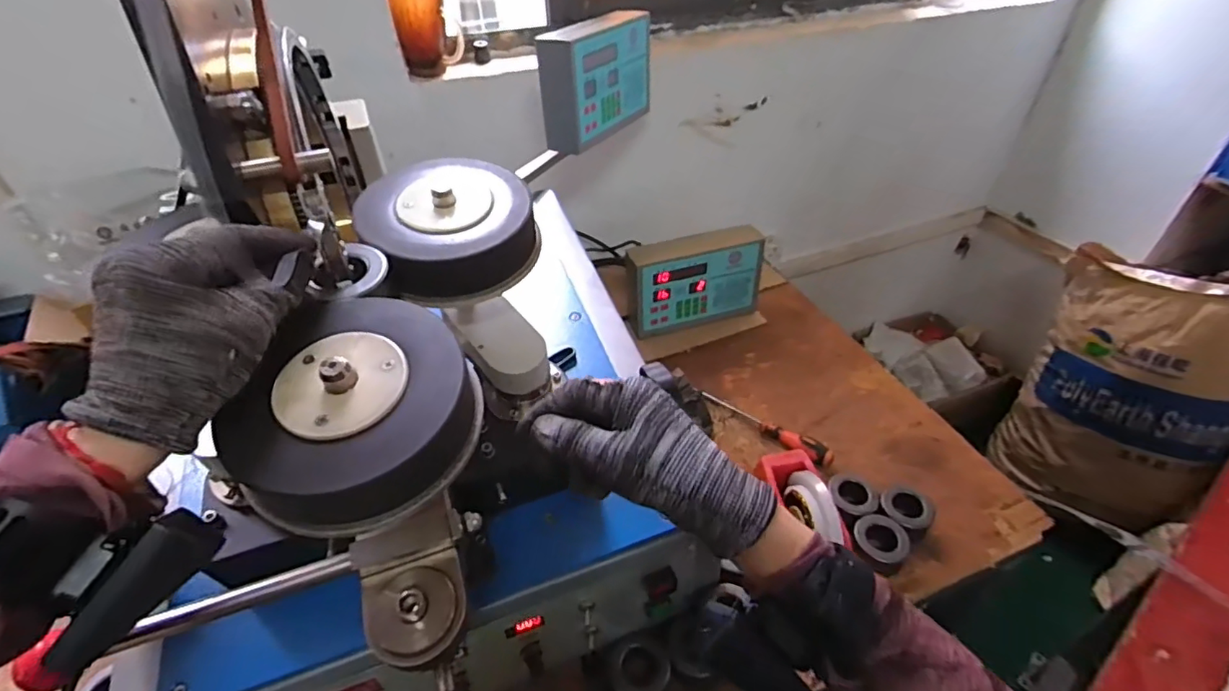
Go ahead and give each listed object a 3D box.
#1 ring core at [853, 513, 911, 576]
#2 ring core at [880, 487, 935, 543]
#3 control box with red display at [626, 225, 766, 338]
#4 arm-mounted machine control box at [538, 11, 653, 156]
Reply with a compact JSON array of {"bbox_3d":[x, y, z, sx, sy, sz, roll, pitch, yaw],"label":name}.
[{"bbox_3d":[0.311,0.233,0.652,0.061,0.033,0.066,23,48,25],"label":"ring core"},{"bbox_3d":[0.359,0.210,0.689,0.061,0.048,0.060,-1,42,1],"label":"ring core"},{"bbox_3d":[0.137,-0.111,0.954,0.231,0.155,0.059,-13,43,-12],"label":"control box with red display"},{"bbox_3d":[-0.021,-0.405,0.843,0.061,0.147,0.225,20,47,23],"label":"arm-mounted machine control box"}]

